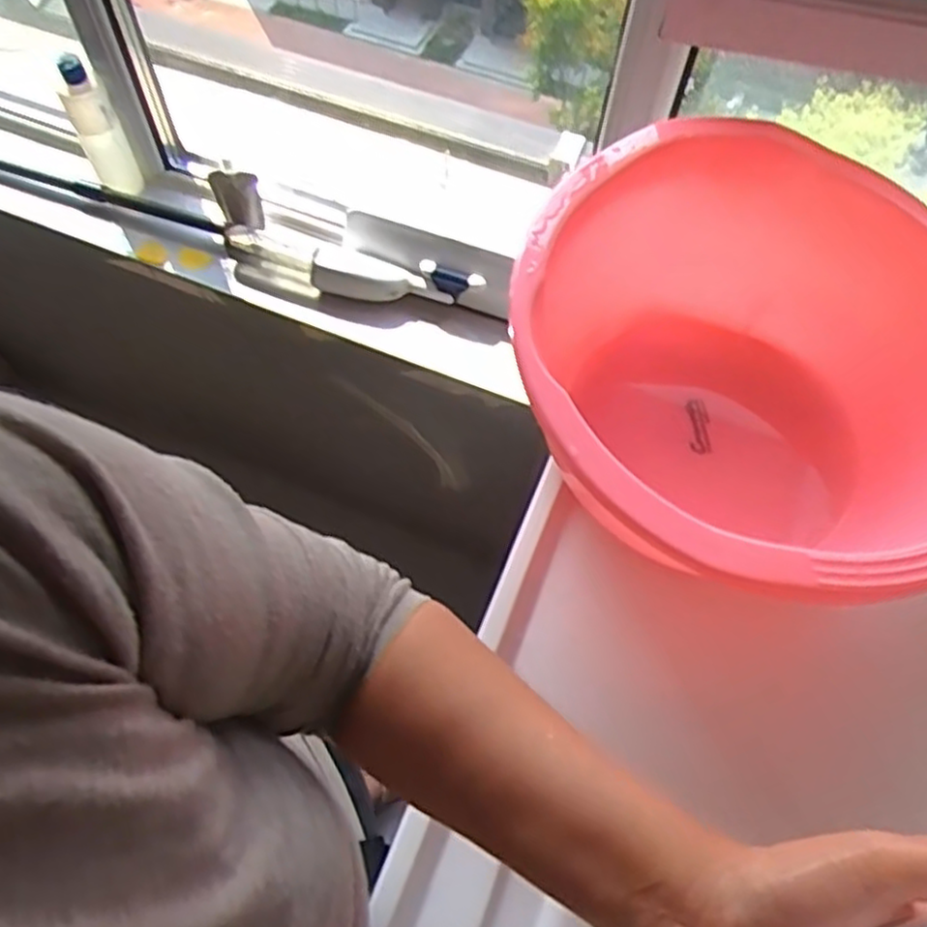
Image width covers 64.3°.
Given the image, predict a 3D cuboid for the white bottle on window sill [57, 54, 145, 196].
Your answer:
[{"bbox_3d":[-0.551,-0.501,1.115,0.058,0.231,0.064,-29,67,-16],"label":"white bottle on window sill"}]

